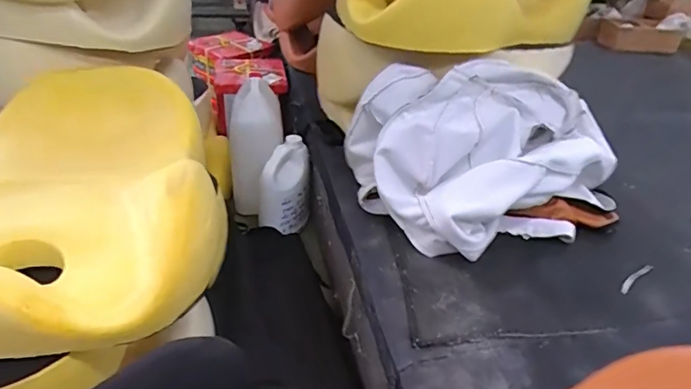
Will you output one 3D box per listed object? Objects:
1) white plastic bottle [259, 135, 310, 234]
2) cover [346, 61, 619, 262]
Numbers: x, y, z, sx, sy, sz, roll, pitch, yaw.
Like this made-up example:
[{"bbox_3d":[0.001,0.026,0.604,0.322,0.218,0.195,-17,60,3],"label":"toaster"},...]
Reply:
[{"bbox_3d":[-0.170,-0.022,1.369,0.137,0.273,0.108,11,15,12],"label":"white plastic bottle"},{"bbox_3d":[0.311,-0.099,1.042,0.518,0.277,0.376,-10,37,-22],"label":"cover"}]

